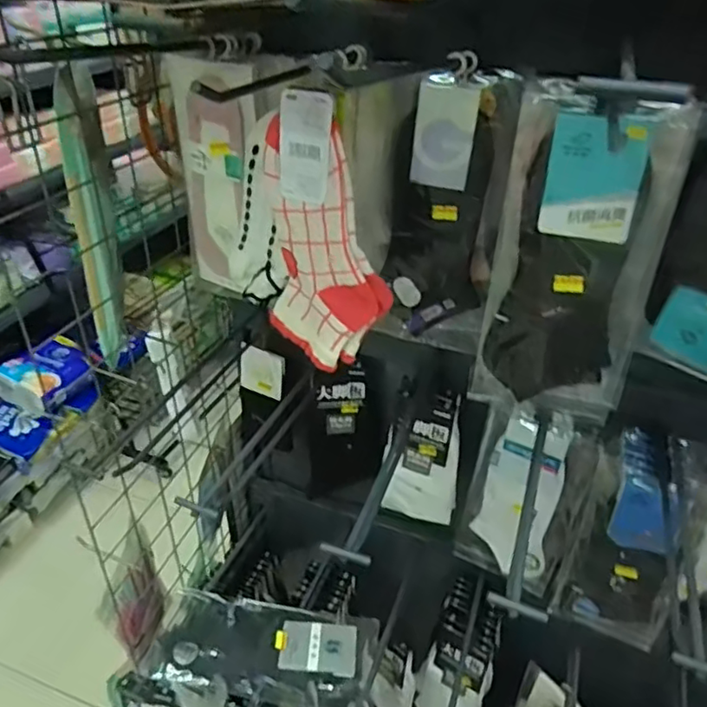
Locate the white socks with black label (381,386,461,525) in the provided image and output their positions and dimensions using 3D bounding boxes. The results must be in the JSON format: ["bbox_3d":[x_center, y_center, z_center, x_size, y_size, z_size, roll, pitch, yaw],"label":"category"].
[{"bbox_3d":[0.087,0.132,0.748,0.092,0.196,0.032,3,32,5],"label":"white socks with black label"}]

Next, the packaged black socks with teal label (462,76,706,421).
[{"bbox_3d":[0.177,-0.066,0.482,0.122,0.263,0.037,11,35,13],"label":"packaged black socks with teal label"}]

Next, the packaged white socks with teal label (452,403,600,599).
[{"bbox_3d":[0.203,0.182,0.727,0.126,0.271,0.037,24,38,26],"label":"packaged white socks with teal label"}]

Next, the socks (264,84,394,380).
[{"bbox_3d":[-0.021,-0.094,0.484,0.049,0.201,0.091,-27,44,-37],"label":"socks"}]

